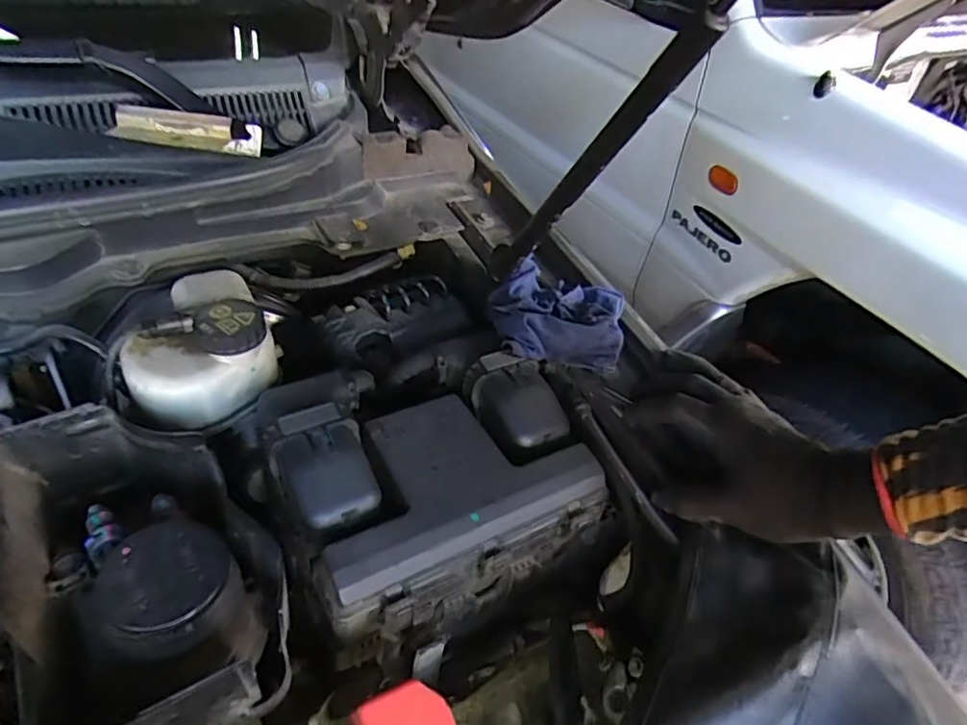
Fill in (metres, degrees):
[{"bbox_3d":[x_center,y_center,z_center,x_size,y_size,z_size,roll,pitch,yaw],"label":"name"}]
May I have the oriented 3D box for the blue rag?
[{"bbox_3d":[0.063,-0.040,0.542,0.116,0.047,0.097,8,40,0],"label":"blue rag"}]

